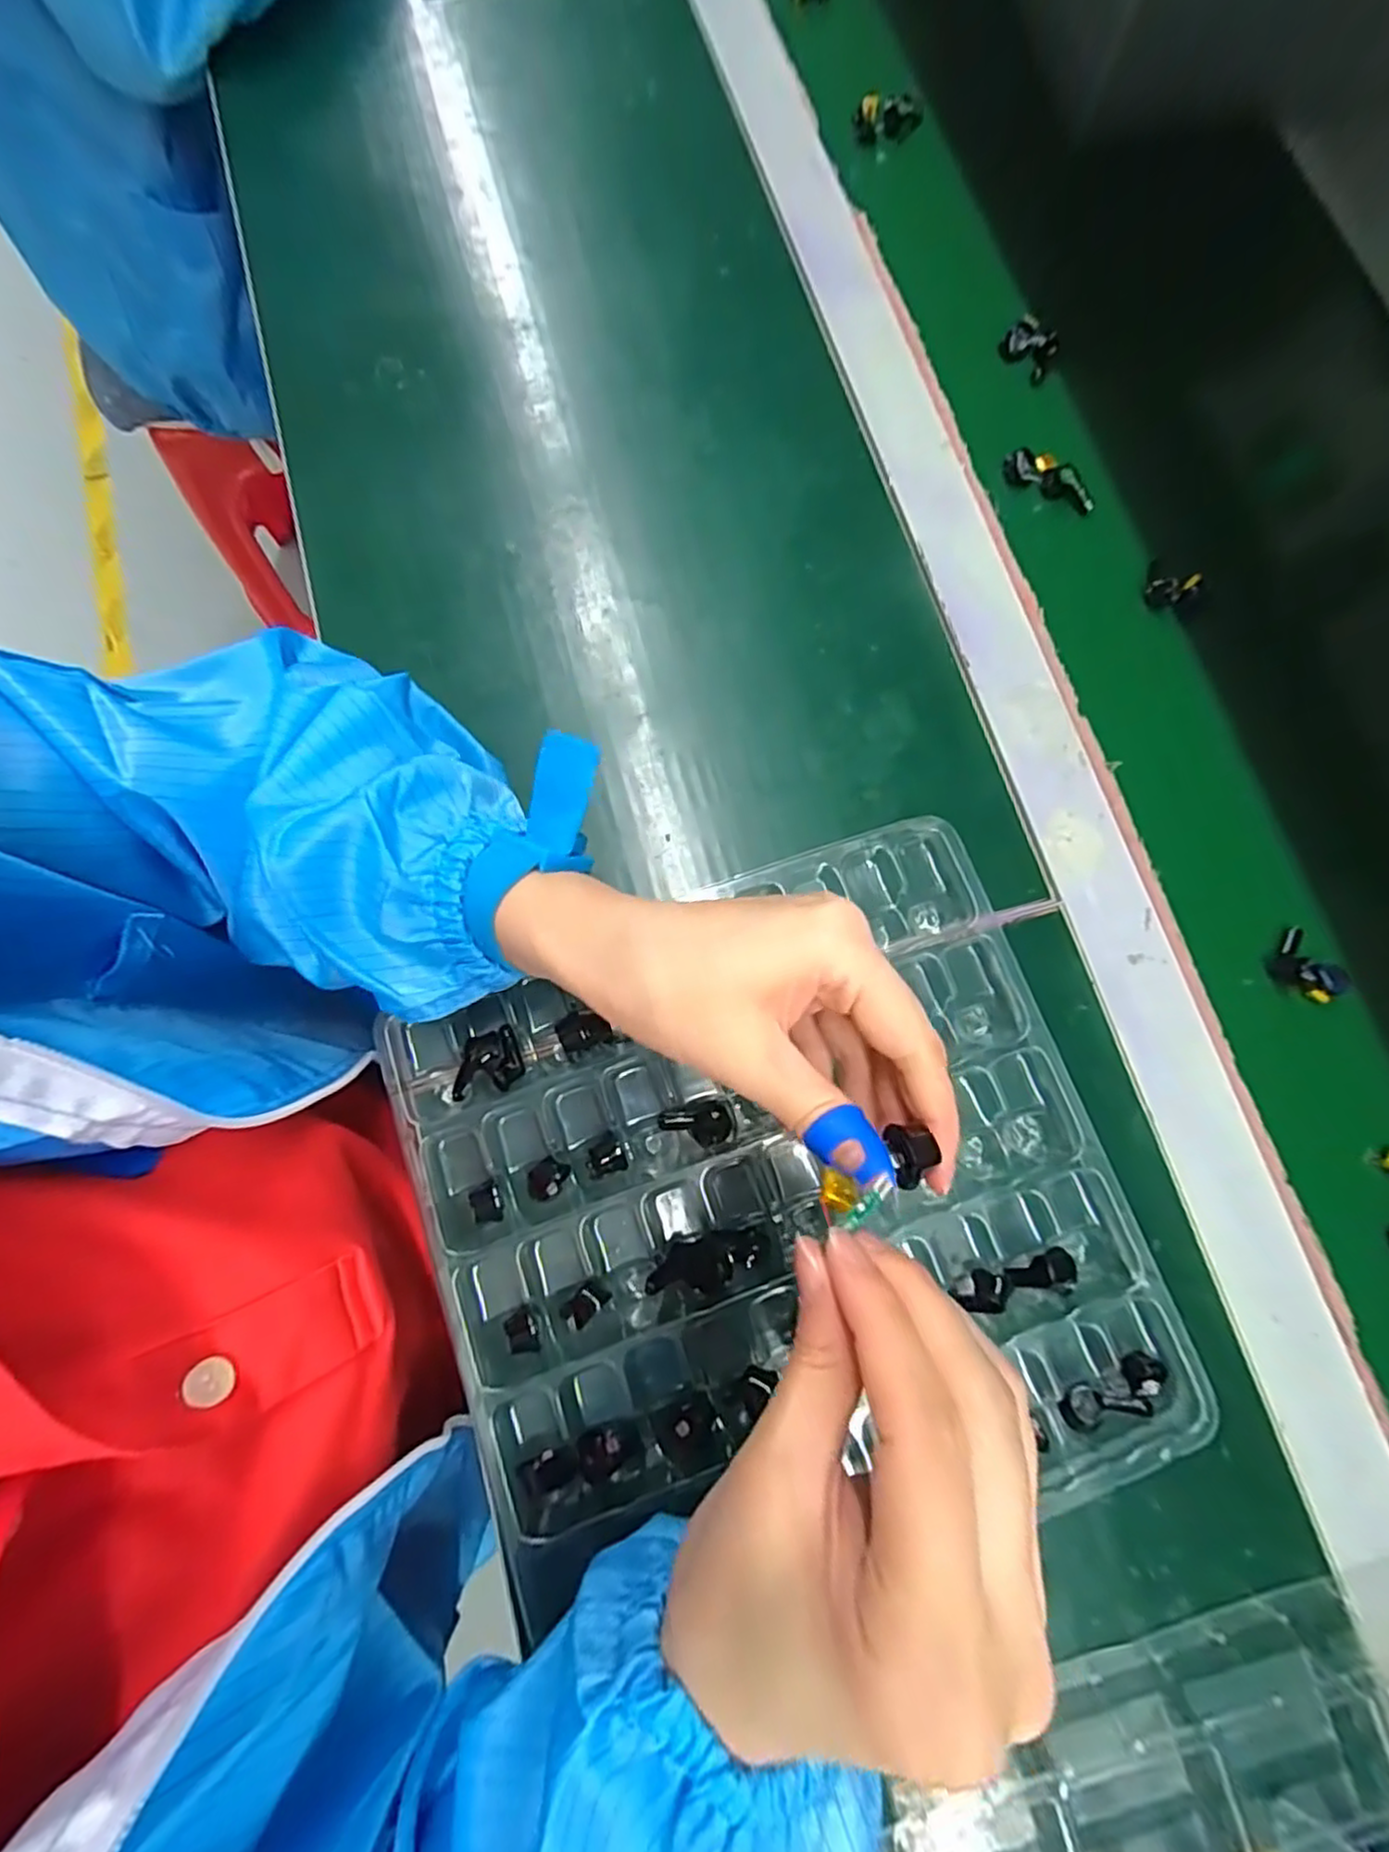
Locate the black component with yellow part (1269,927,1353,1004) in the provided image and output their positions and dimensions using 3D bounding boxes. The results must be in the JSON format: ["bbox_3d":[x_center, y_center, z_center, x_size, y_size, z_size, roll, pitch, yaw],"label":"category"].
[{"bbox_3d":[0.281,0.020,0.316,0.022,0.013,0.034,-43,81,-9],"label":"black component with yellow part"}]

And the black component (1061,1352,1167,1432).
[{"bbox_3d":[0.157,0.175,0.257,0.040,0.005,0.019,-34,79,7],"label":"black component"}]

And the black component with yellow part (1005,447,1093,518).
[{"bbox_3d":[0.192,-0.240,0.370,0.052,0.010,0.017,33,79,7],"label":"black component with yellow part"}]

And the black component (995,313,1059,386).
[{"bbox_3d":[0.189,-0.323,0.387,0.030,0.015,0.022,43,81,9],"label":"black component"}]

